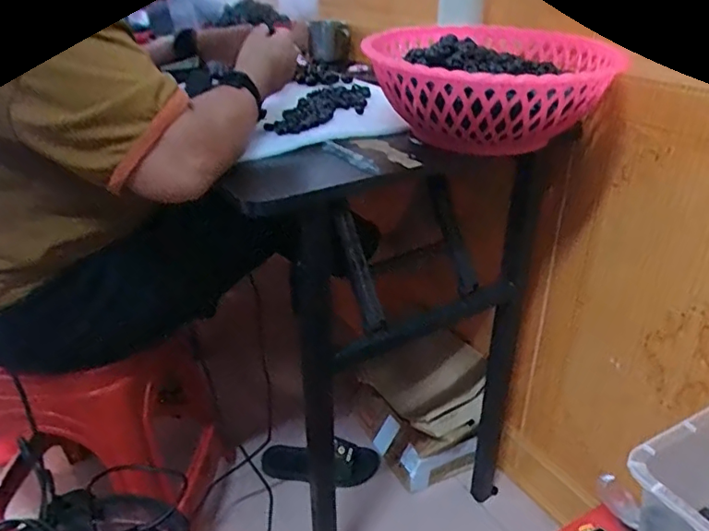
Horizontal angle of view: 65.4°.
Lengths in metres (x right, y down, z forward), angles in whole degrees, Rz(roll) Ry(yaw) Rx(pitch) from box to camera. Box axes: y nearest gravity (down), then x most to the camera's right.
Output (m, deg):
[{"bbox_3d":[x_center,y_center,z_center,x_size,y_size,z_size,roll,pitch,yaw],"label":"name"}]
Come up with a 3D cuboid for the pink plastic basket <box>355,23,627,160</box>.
[{"bbox_3d":[0.168,-0.228,0.700,0.292,0.104,0.294,8,31,16],"label":"pink plastic basket"}]

